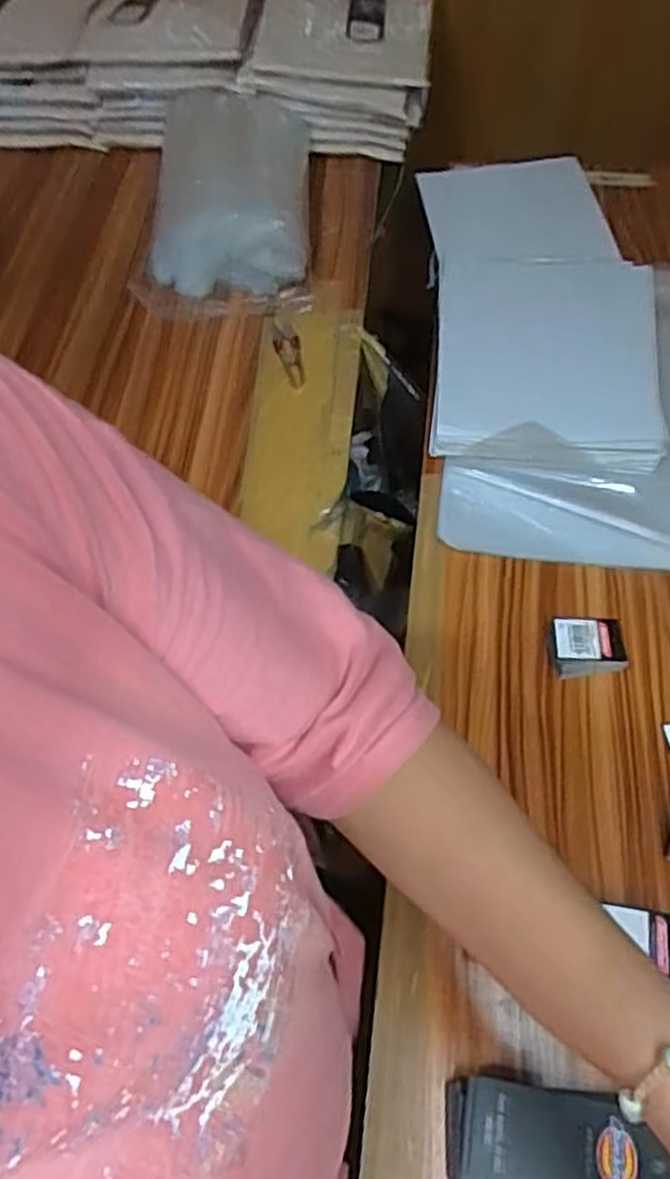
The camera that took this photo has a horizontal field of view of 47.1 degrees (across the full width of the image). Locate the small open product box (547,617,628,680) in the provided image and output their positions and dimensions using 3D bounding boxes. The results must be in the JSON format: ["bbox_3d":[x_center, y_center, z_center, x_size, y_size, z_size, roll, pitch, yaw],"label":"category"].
[{"bbox_3d":[0.199,0.045,0.608,0.055,0.023,0.042,-1,59,2],"label":"small open product box"}]

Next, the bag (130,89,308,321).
[{"bbox_3d":[-0.125,-0.457,0.889,0.178,0.101,0.309,-2,59,1],"label":"bag"}]

